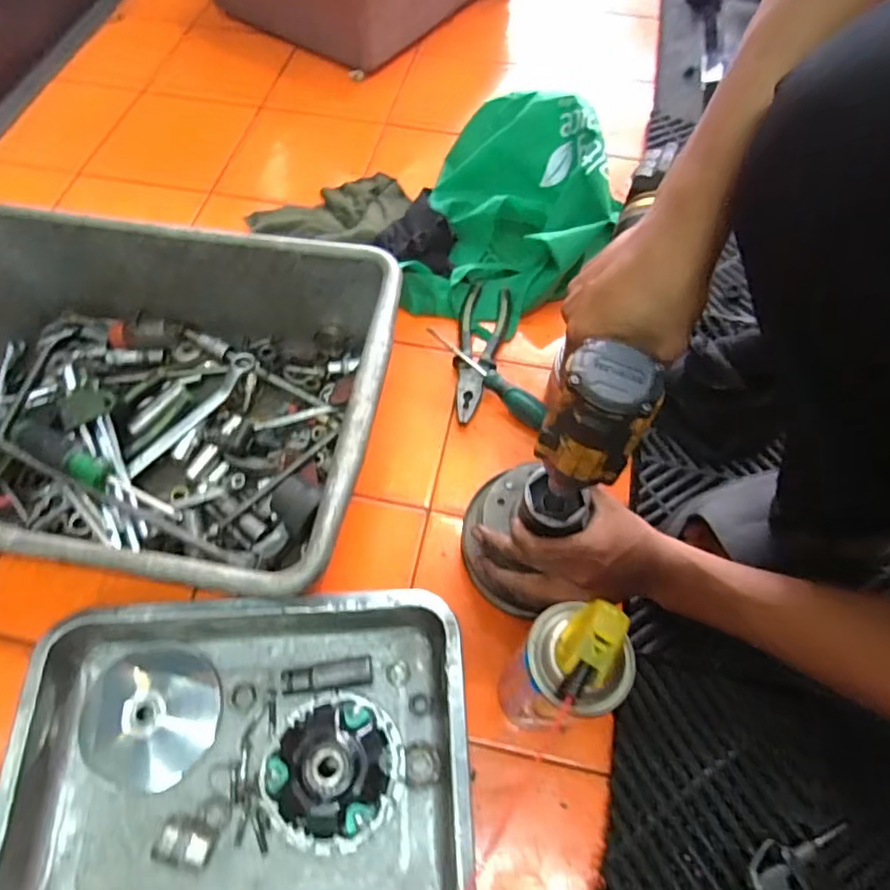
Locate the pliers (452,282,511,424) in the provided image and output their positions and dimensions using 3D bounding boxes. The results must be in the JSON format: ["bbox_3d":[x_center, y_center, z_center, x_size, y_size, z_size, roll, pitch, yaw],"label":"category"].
[{"bbox_3d":[0.036,-0.107,0.674,0.057,0.023,0.183,12,63,5],"label":"pliers"}]

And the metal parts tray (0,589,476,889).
[{"bbox_3d":[-0.160,0.261,0.468,0.355,0.051,0.262,-3,62,-2],"label":"metal parts tray"}]

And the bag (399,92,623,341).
[{"bbox_3d":[0.085,-0.303,0.722,0.249,0.134,0.315,9,62,4],"label":"bag"}]

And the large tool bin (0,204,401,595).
[{"bbox_3d":[-0.287,-0.035,0.565,0.453,0.151,0.328,9,62,4],"label":"large tool bin"}]

